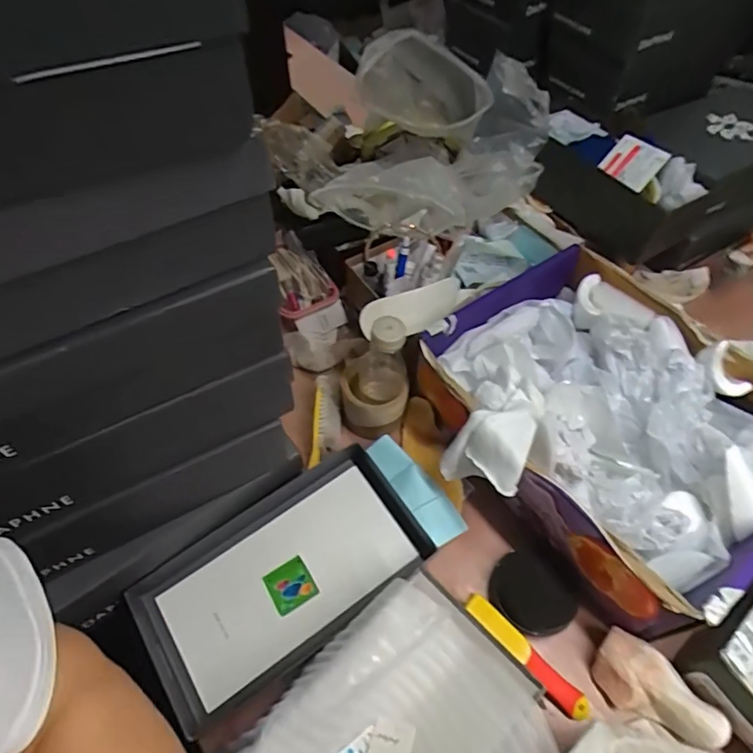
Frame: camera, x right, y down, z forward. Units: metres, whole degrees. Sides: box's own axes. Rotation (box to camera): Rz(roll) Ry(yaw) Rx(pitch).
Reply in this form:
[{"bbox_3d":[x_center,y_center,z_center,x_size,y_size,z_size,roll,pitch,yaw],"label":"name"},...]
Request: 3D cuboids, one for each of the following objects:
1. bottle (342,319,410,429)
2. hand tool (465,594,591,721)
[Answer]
[{"bbox_3d":[-0.002,-0.005,0.639,0.087,0.154,0.075,-1,55,-1],"label":"bottle"},{"bbox_3d":[0.158,0.295,0.539,0.159,0.019,0.026,44,64,5],"label":"hand tool"}]

